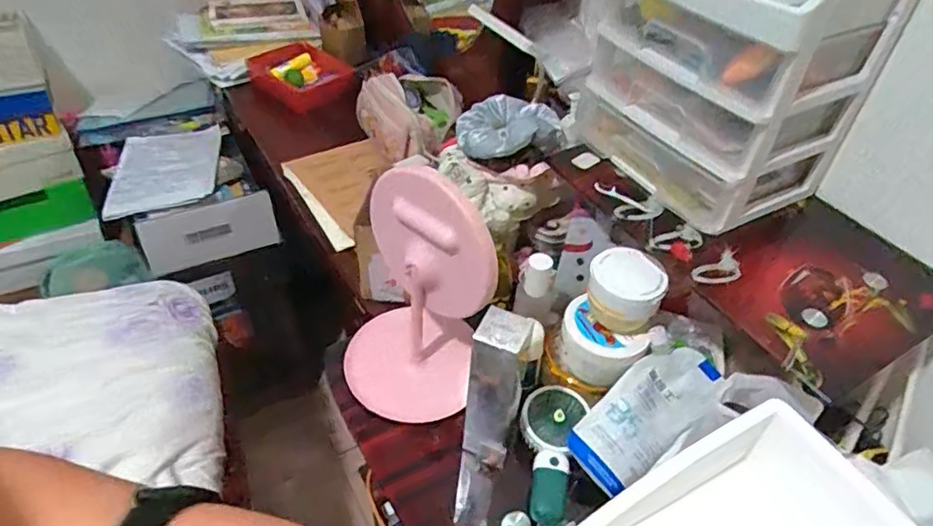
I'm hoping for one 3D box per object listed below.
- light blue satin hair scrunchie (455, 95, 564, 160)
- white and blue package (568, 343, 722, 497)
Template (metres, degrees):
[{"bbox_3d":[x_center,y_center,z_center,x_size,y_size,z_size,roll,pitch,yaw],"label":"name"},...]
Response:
[{"bbox_3d":[0.054,-0.171,0.734,0.128,0.043,0.104,6,44,3],"label":"light blue satin hair scrunchie"},{"bbox_3d":[0.192,0.160,0.632,0.171,0.016,0.084,-38,85,-12],"label":"white and blue package"}]

